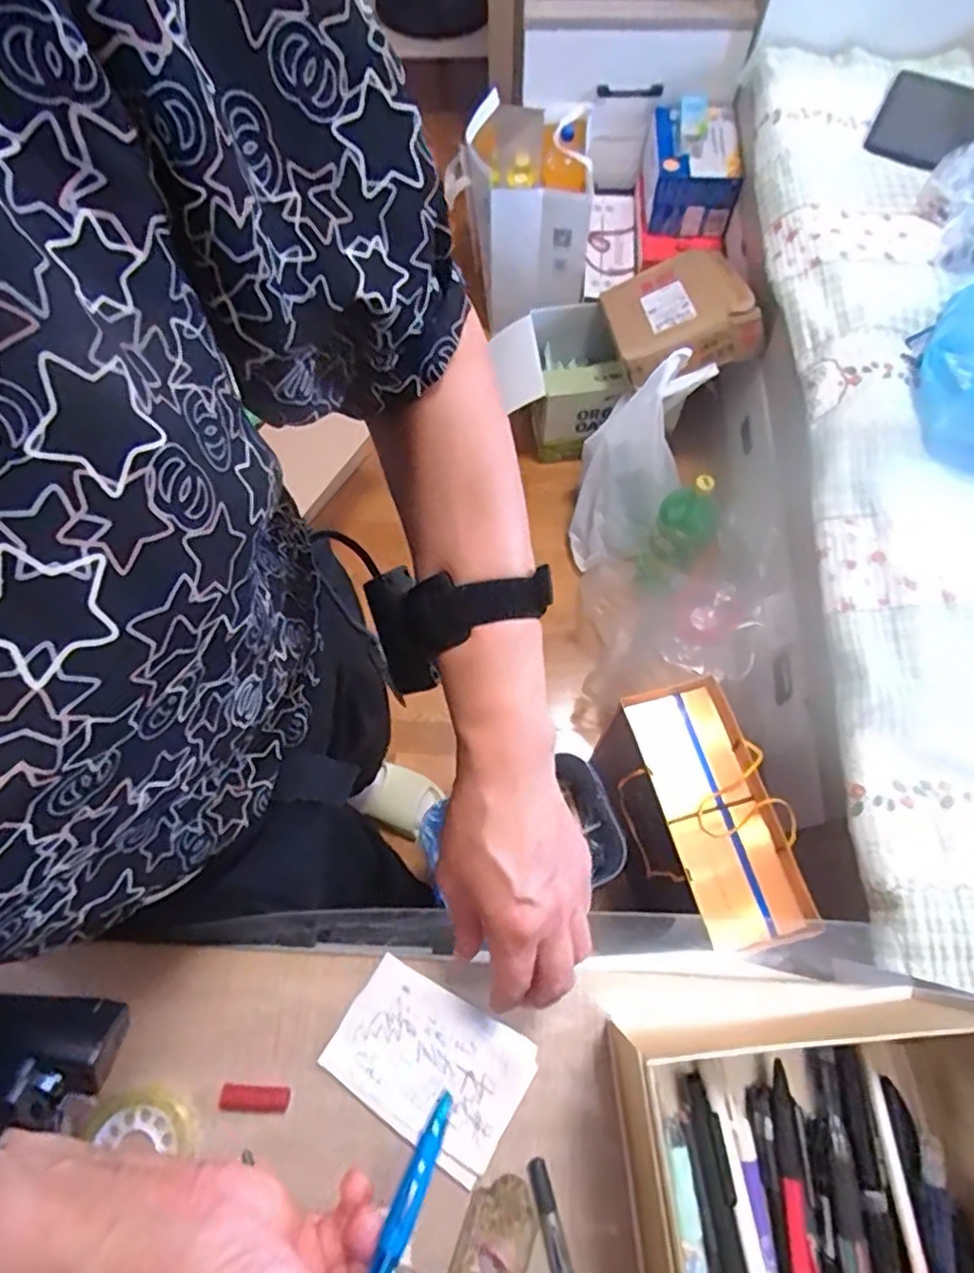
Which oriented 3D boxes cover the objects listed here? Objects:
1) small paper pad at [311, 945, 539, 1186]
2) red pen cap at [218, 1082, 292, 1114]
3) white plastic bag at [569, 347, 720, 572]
[{"bbox_3d":[-0.033,0.245,0.383,0.107,0.011,0.075,30,72,13],"label":"small paper pad"},{"bbox_3d":[-0.134,0.267,0.383,0.041,0.011,0.014,3,68,3],"label":"red pen cap"},{"bbox_3d":[0.264,-0.317,1.251,0.184,0.426,0.103,27,45,12],"label":"white plastic bag"}]

